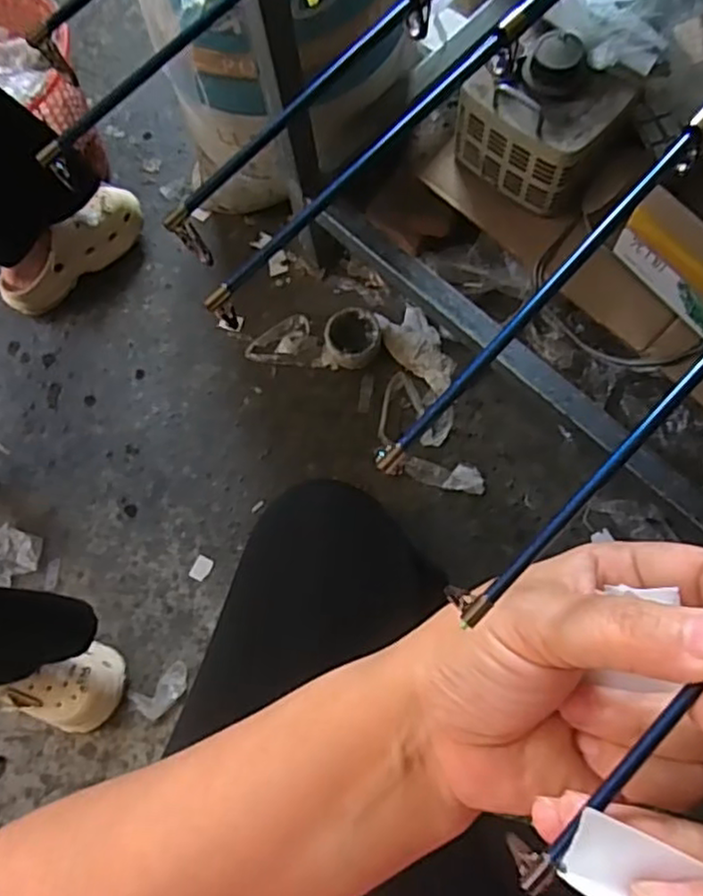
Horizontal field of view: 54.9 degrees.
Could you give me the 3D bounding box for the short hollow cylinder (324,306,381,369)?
[{"bbox_3d":[0.003,-0.169,1.051,0.086,0.052,0.088,-1,75,4],"label":"short hollow cylinder"}]

